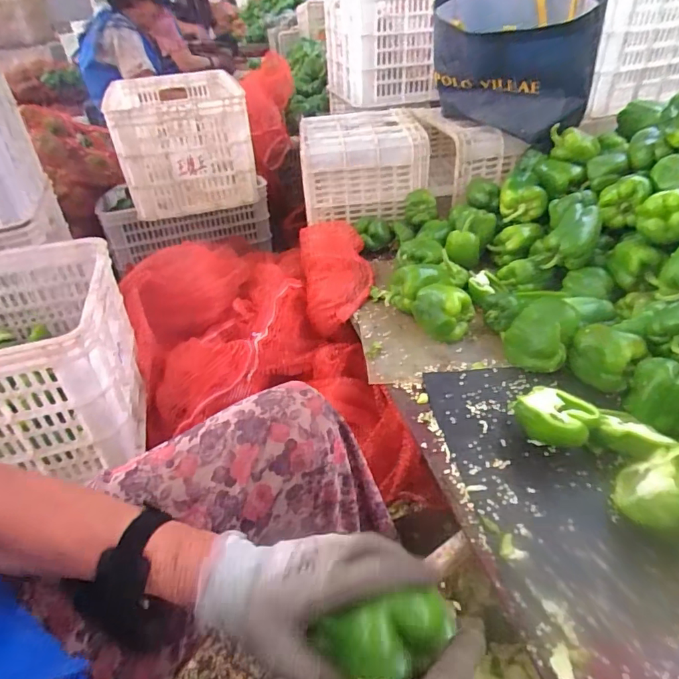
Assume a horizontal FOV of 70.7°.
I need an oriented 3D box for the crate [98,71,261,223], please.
[{"bbox_3d":[-0.487,-0.626,1.490,0.365,0.278,0.542,-12,37,-11],"label":"crate"}]

